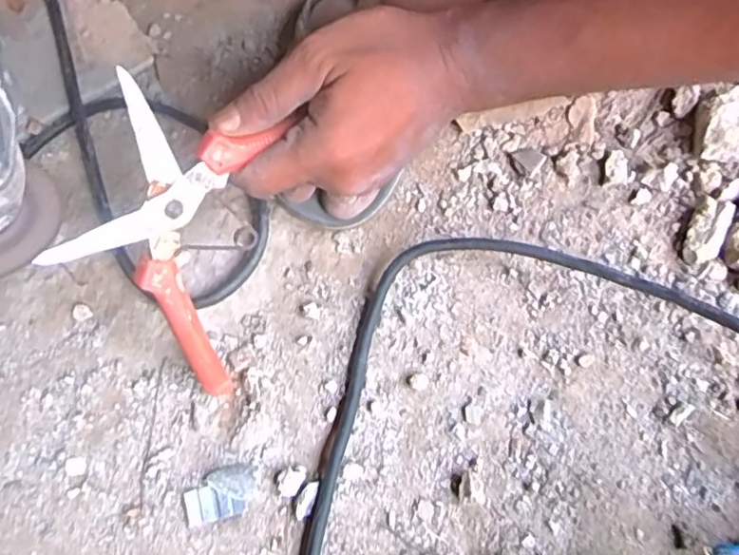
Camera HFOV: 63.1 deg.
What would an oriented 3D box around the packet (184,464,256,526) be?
[{"bbox_3d":[-0.081,0.118,0.328,0.041,0.007,0.024,-17,69,-3],"label":"packet"}]

